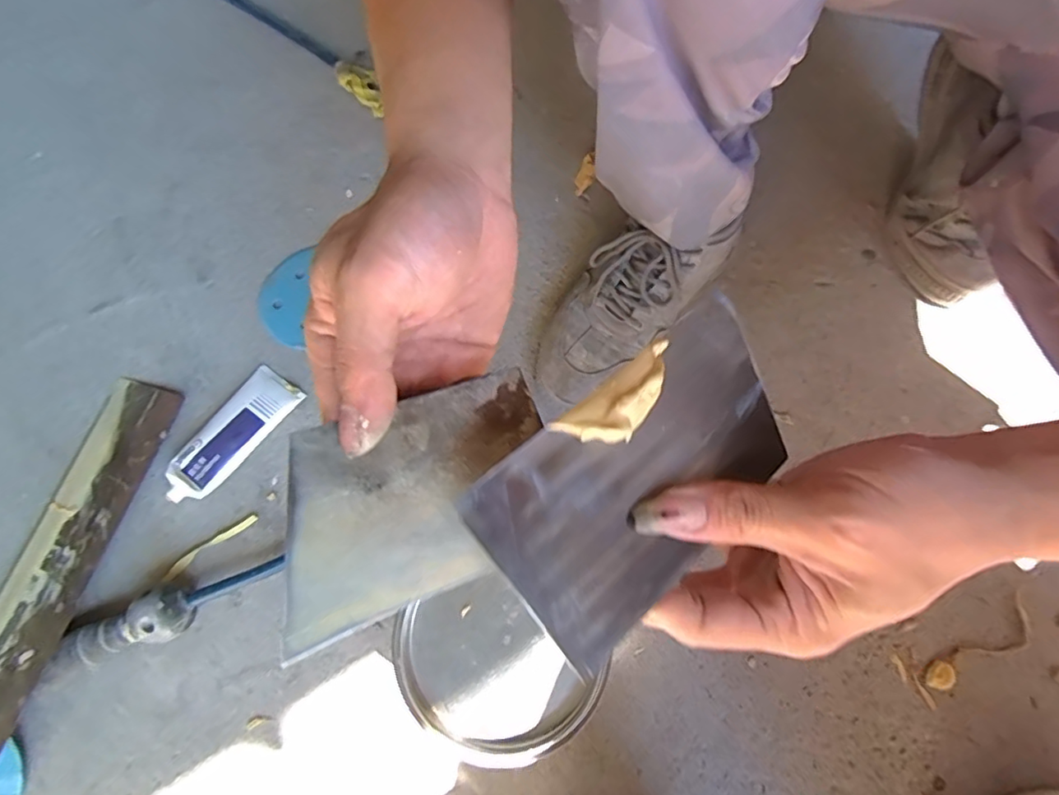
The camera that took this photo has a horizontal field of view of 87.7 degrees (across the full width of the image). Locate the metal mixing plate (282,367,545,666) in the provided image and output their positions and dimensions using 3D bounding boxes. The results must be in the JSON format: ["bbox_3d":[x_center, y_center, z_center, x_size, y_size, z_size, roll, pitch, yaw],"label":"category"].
[{"bbox_3d":[-0.041,0.036,0.209,0.111,0.004,0.070,-18,79,-26],"label":"metal mixing plate"}]

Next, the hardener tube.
[{"bbox_3d":[-0.278,0.035,0.513,0.053,0.028,0.136,33,77,9],"label":"hardener tube"}]

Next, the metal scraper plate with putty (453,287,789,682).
[{"bbox_3d":[0.048,0.024,0.205,0.137,0.010,0.073,-38,92,-22],"label":"metal scraper plate with putty"}]

